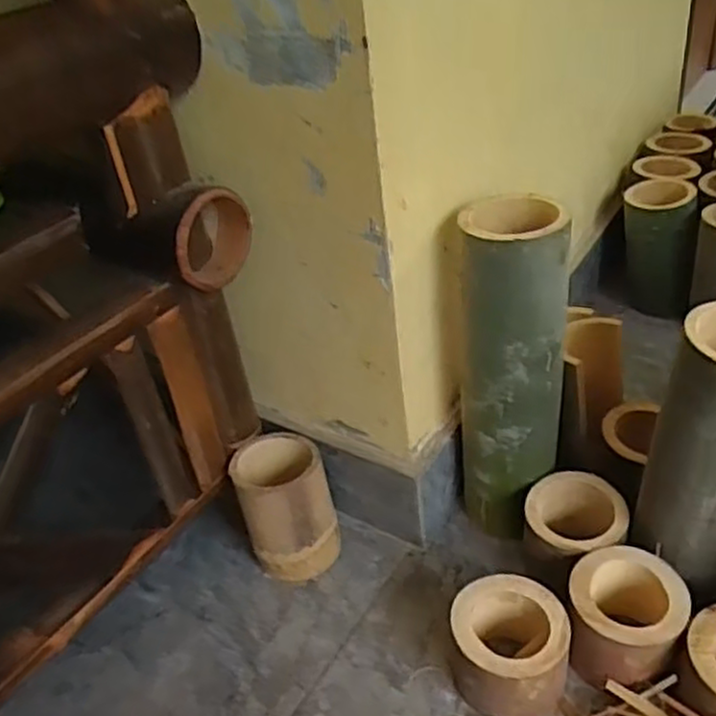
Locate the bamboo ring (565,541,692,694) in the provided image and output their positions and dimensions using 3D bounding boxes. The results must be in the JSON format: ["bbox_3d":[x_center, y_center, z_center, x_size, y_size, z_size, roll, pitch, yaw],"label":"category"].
[{"bbox_3d":[0.218,0.211,0.604,0.089,0.059,0.095,-5,36,3],"label":"bamboo ring"}]

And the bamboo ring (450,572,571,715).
[{"bbox_3d":[0.123,0.241,0.603,0.090,0.079,0.094,-5,36,3],"label":"bamboo ring"}]

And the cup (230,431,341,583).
[{"bbox_3d":[-0.070,0.144,0.723,0.084,0.115,0.090,-5,36,3],"label":"cup"}]

